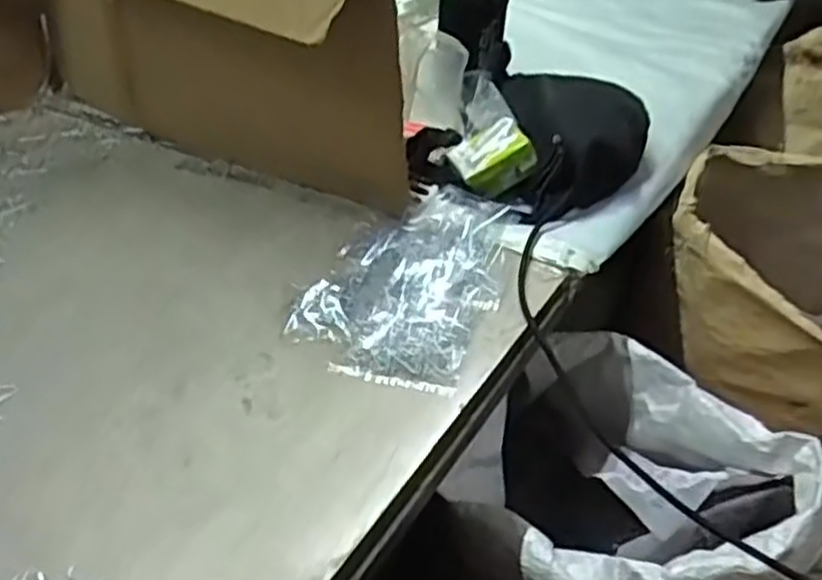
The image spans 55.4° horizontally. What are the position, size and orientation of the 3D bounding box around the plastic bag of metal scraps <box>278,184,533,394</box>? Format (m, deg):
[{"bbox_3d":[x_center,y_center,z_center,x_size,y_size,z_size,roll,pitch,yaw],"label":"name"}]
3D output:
[{"bbox_3d":[0.002,-0.018,0.650,0.139,0.019,0.252,12,38,15],"label":"plastic bag of metal scraps"}]

